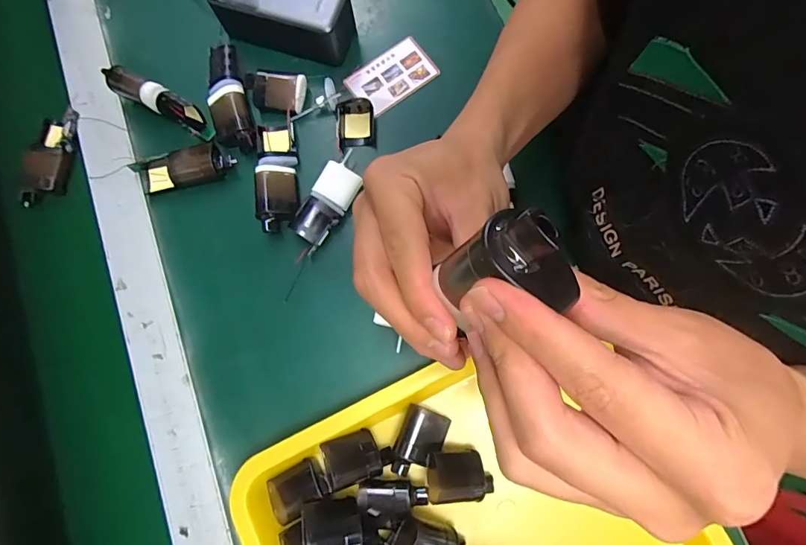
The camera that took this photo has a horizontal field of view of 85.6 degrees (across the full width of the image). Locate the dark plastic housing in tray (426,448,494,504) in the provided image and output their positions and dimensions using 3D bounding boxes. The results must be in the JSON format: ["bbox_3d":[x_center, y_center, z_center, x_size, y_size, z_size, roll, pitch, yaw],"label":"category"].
[{"bbox_3d":[0.046,0.162,0.346,0.051,0.021,0.036,-5,79,1],"label":"dark plastic housing in tray"}]

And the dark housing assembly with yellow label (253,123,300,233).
[{"bbox_3d":[-0.119,-0.092,0.408,0.038,0.027,0.104,-8,79,0],"label":"dark housing assembly with yellow label"}]

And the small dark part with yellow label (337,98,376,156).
[{"bbox_3d":[-0.045,-0.141,0.416,0.035,0.023,0.040,-7,79,0],"label":"small dark part with yellow label"}]

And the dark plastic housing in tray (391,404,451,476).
[{"bbox_3d":[0.013,0.141,0.360,0.038,0.024,0.053,22,81,5],"label":"dark plastic housing in tray"}]

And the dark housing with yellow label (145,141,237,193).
[{"bbox_3d":[-0.206,-0.100,0.416,0.086,0.021,0.038,-14,80,-1],"label":"dark housing with yellow label"}]

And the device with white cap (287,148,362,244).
[{"bbox_3d":[-0.068,-0.067,0.404,0.037,0.022,0.084,32,82,7],"label":"device with white cap"}]

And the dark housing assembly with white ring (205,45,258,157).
[{"bbox_3d":[-0.171,-0.168,0.421,0.038,0.027,0.106,-15,80,-1],"label":"dark housing assembly with white ring"}]

